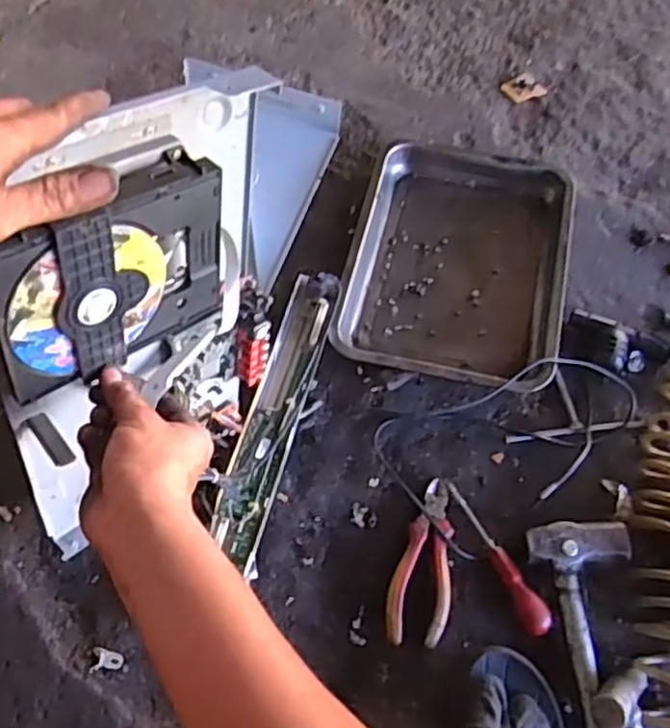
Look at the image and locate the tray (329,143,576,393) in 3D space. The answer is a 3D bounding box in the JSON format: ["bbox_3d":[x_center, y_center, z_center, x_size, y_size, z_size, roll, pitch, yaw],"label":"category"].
[{"bbox_3d":[0.157,-0.134,0.905,0.258,0.060,0.346,13,63,3],"label":"tray"}]

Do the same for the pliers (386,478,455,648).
[{"bbox_3d":[0.091,0.203,0.745,0.061,0.028,0.175,9,63,1],"label":"pliers"}]

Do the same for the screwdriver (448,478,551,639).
[{"bbox_3d":[0.171,0.200,0.748,0.029,0.028,0.174,-22,67,-14],"label":"screwdriver"}]

